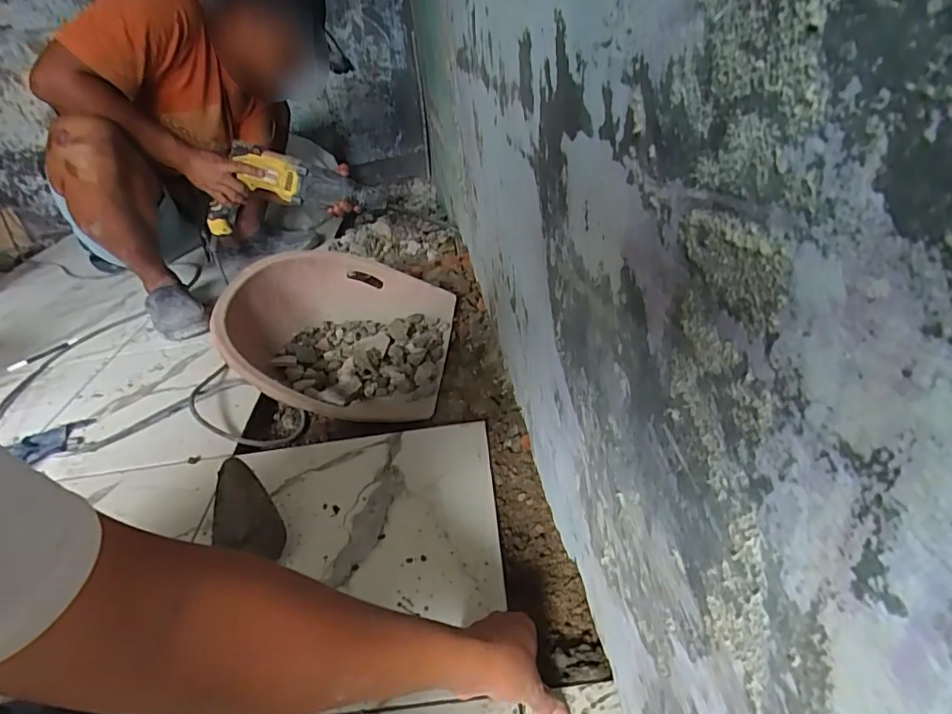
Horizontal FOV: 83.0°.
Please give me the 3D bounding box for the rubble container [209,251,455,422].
[{"bbox_3d":[-0.276,-0.073,1.062,0.416,0.165,0.464,-3,32,8],"label":"rubble container"}]

